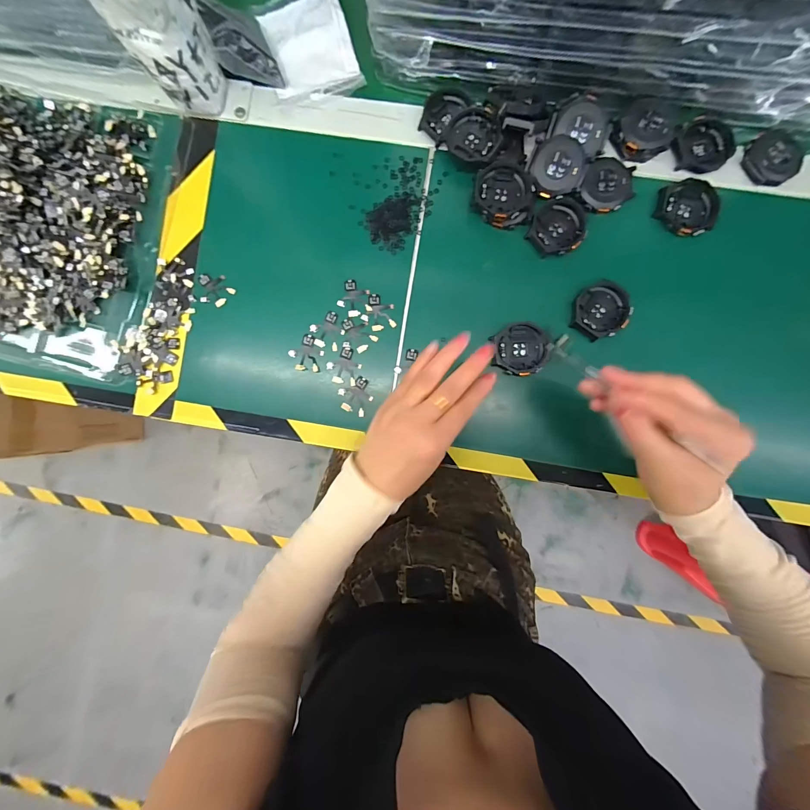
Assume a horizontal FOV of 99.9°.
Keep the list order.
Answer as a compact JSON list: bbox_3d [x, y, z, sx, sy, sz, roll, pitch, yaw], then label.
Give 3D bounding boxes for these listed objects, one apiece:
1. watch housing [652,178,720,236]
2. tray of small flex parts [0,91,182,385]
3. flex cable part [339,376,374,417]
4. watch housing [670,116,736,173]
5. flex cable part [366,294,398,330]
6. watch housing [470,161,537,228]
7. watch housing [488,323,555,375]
[{"bbox_3d":[0.262,-0.182,0.313,0.056,0.007,0.049,-9,89,1],"label":"watch housing"},{"bbox_3d":[-0.419,-0.188,0.321,0.359,0.033,0.252,13,90,1],"label":"tray of small flex parts"},{"bbox_3d":[-0.047,-0.010,0.325,0.031,0.004,0.035,28,90,2],"label":"flex cable part"},{"bbox_3d":[0.276,-0.239,0.312,0.054,0.010,0.047,-23,89,1],"label":"watch housing"},{"bbox_3d":[-0.023,-0.090,0.326,0.025,0.004,0.036,-18,89,1],"label":"flex cable part"},{"bbox_3d":[0.092,-0.196,0.317,0.056,0.017,0.053,5,89,1],"label":"watch housing"},{"bbox_3d":[0.108,-0.052,0.317,0.052,0.012,0.048,-5,89,1],"label":"watch housing"}]

